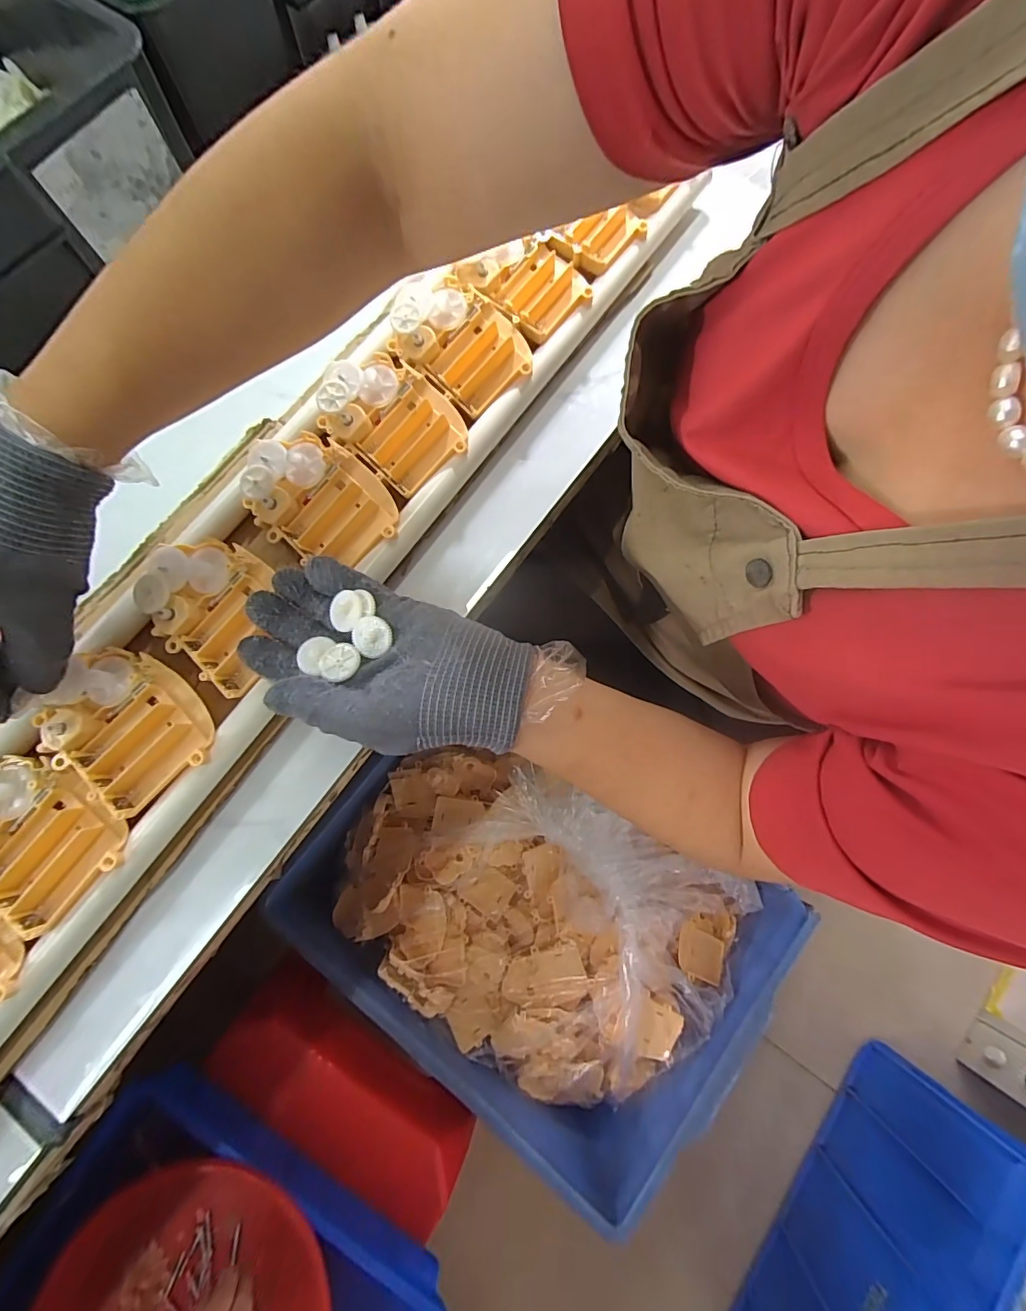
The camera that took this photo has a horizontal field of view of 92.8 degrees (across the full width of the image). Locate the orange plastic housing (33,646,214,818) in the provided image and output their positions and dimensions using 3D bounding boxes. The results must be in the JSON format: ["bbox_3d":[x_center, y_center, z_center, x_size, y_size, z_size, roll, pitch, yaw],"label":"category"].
[{"bbox_3d":[-0.222,0.039,0.280,0.072,0.023,0.090,-42,81,-8],"label":"orange plastic housing"}]

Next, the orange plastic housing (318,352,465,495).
[{"bbox_3d":[-0.074,-0.156,0.324,0.084,0.021,0.071,40,81,8],"label":"orange plastic housing"}]

